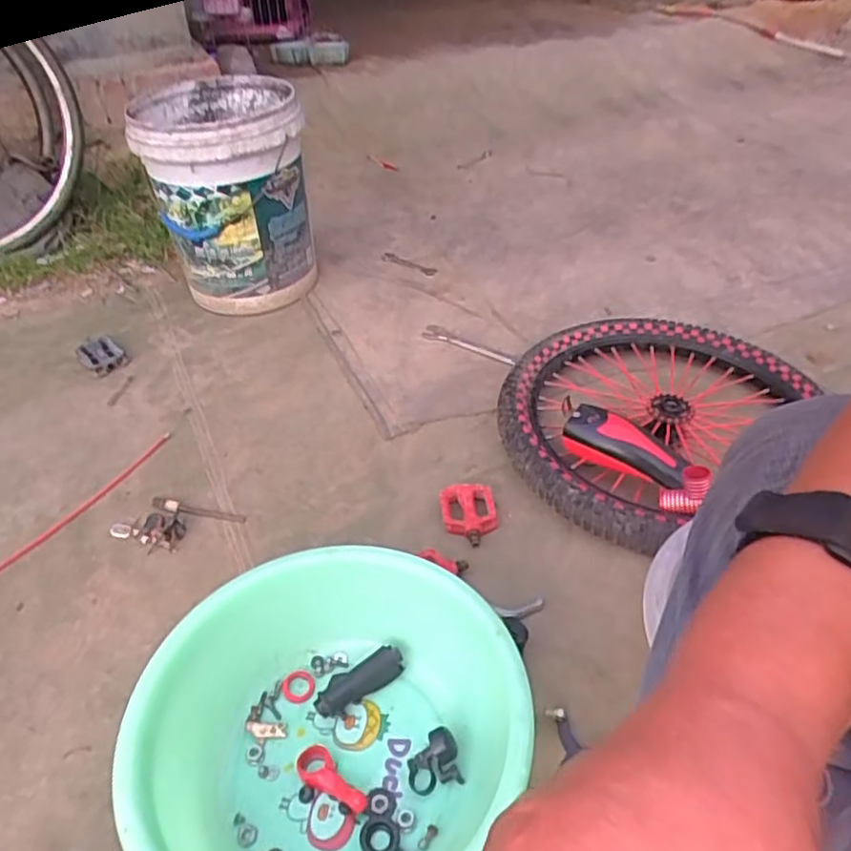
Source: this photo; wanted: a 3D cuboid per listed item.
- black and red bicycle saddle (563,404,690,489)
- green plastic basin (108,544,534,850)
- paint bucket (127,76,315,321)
[{"bbox_3d":[0.280,0.025,0.935,0.170,0.047,0.070,22,46,25],"label":"black and red bicycle saddle"},{"bbox_3d":[-0.086,0.297,0.639,0.344,0.137,0.356,21,44,23],"label":"green plastic basin"},{"bbox_3d":[-0.396,-0.452,1.359,0.293,0.373,0.319,-14,42,-17],"label":"paint bucket"}]

